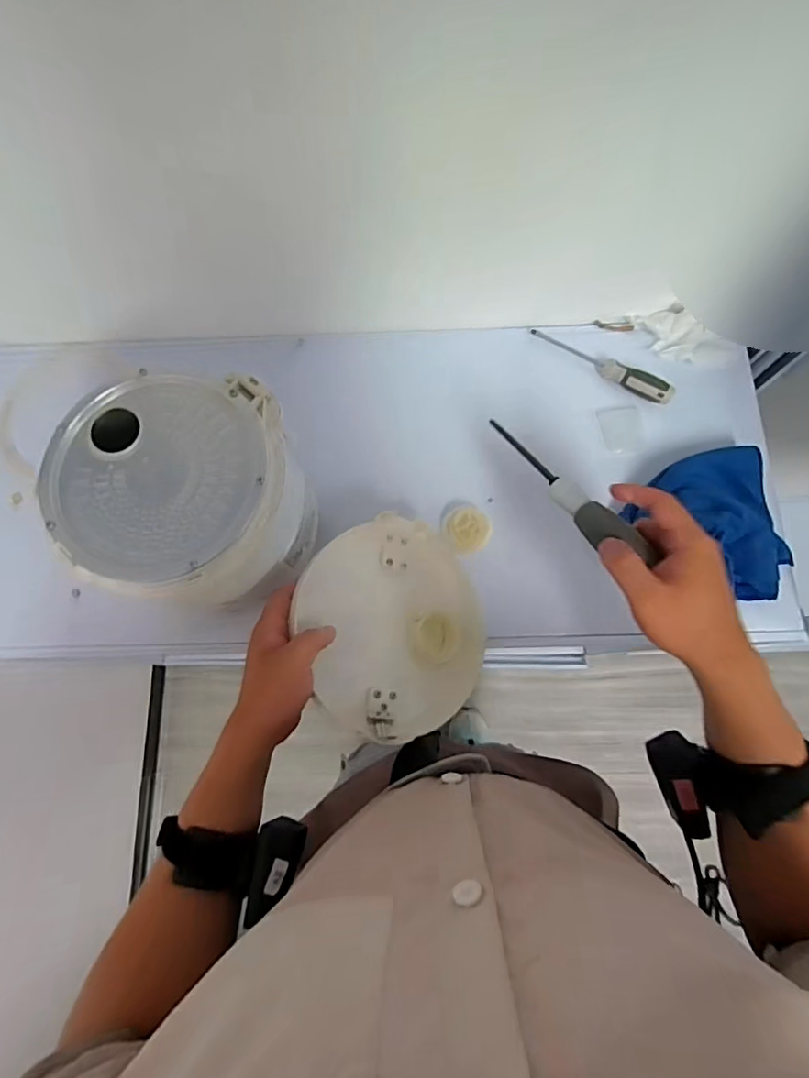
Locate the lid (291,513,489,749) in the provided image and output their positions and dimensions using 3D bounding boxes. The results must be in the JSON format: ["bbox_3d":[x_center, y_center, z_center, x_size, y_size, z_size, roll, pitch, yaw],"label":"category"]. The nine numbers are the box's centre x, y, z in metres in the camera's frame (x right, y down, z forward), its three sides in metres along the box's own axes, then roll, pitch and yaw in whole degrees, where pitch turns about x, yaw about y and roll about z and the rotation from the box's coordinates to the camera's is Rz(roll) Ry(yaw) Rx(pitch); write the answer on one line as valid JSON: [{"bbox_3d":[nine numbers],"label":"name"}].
[{"bbox_3d":[-0.011,0.083,0.514,0.197,0.023,0.212,7,75,-29],"label":"lid"}]

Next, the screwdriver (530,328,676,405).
[{"bbox_3d":[0.246,-0.220,0.646,0.188,0.025,0.022,33,79,8],"label":"screwdriver"}]

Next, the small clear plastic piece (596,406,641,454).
[{"bbox_3d":[0.268,-0.136,0.644,0.047,0.004,0.056,-9,90,6],"label":"small clear plastic piece"}]

